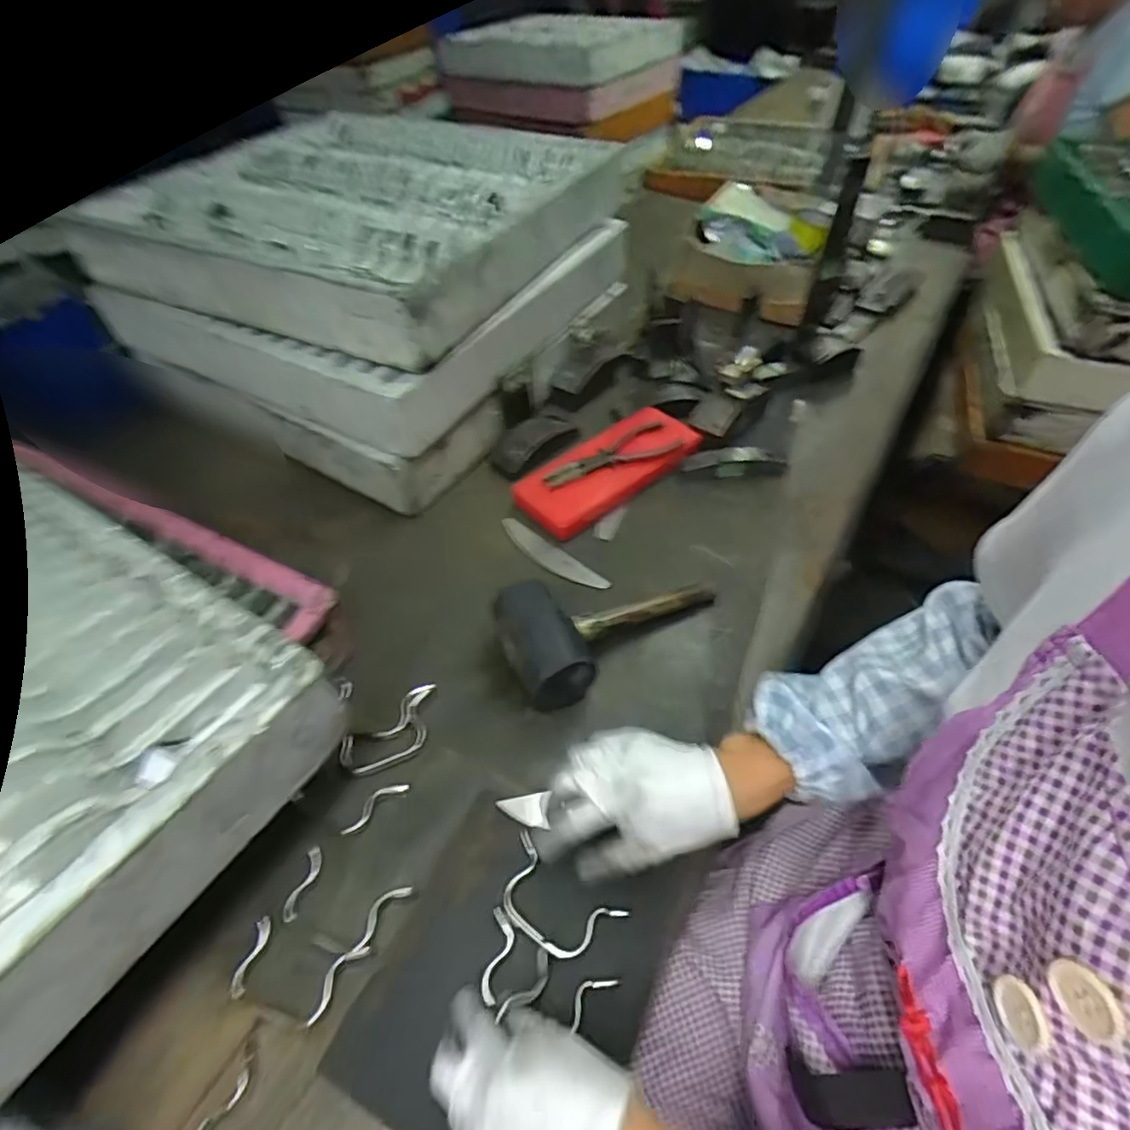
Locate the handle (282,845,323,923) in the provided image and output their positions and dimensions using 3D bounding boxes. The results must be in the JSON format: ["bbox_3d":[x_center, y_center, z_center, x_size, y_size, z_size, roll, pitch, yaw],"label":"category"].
[{"bbox_3d":[-0.202,0.244,0.450,0.014,0.011,0.053,6,49,6],"label":"handle"}]

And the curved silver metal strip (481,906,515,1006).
[{"bbox_3d":[-0.047,0.272,0.408,0.018,0.009,0.054,9,49,8],"label":"curved silver metal strip"}]

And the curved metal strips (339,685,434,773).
[{"bbox_3d":[-0.151,0.151,0.528,0.099,0.016,0.044,-33,56,-26],"label":"curved metal strips"}]

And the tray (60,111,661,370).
[{"bbox_3d":[-0.236,-0.469,0.779,0.489,0.091,0.495,21,53,19],"label":"tray"}]

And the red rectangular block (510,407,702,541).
[{"bbox_3d":[0.055,-0.129,0.766,0.256,0.043,0.113,-32,55,-23],"label":"red rectangular block"}]

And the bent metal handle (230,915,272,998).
[{"bbox_3d":[-0.222,0.278,0.416,0.010,0.013,0.048,9,49,9],"label":"bent metal handle"}]

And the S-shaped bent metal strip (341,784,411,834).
[{"bbox_3d":[-0.160,0.201,0.491,0.061,0.004,0.016,-33,56,-25],"label":"S-shaped bent metal strip"}]

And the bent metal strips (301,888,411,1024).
[{"bbox_3d":[-0.152,0.277,0.424,0.017,0.013,0.099,27,54,23],"label":"bent metal strips"}]

